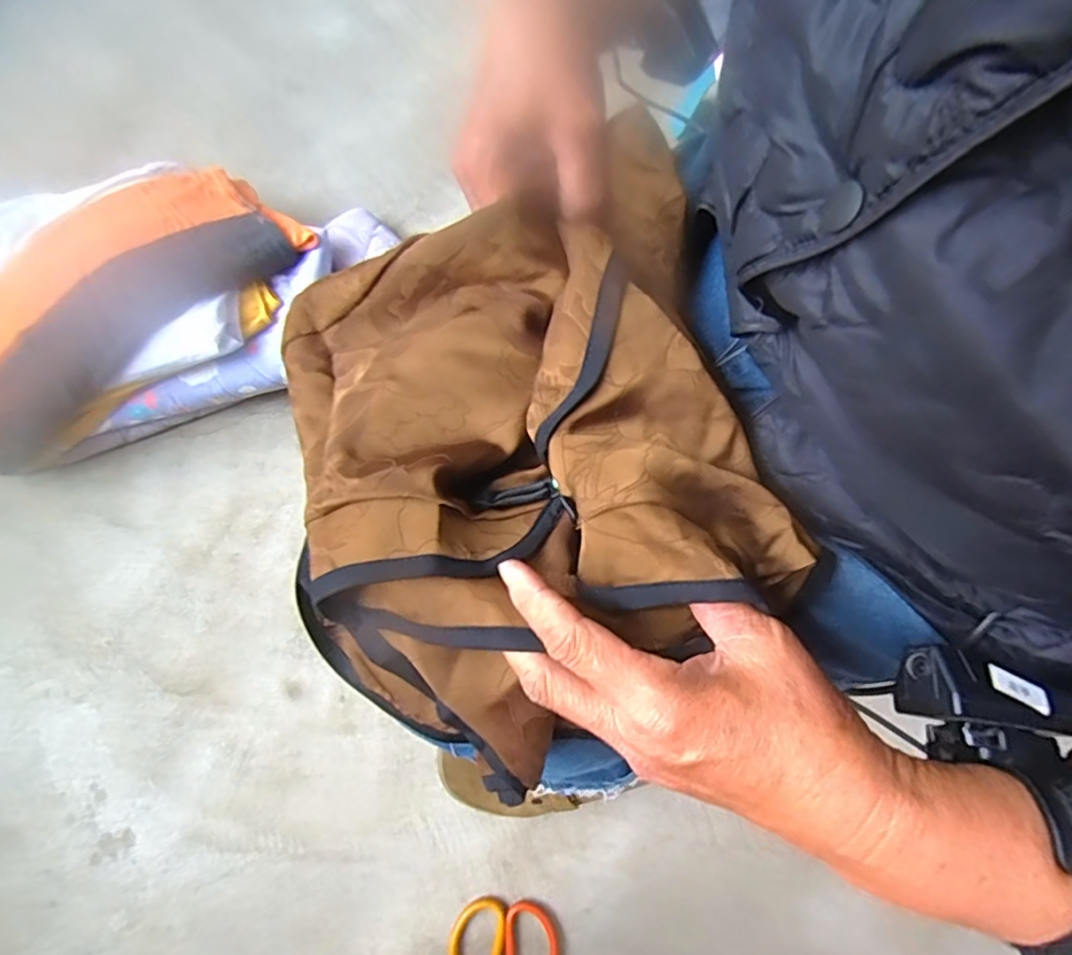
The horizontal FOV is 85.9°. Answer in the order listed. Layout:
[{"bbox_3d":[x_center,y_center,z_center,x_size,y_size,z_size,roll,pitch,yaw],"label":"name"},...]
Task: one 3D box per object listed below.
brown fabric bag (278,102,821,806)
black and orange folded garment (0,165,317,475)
[{"bbox_3d":[-0.008,-0.003,0.287,0.219,0.103,0.256,-13,75,-6],"label":"brown fabric bag"},{"bbox_3d":[-0.513,-0.206,0.686,0.475,0.108,0.180,-43,80,-13],"label":"black and orange folded garment"}]

